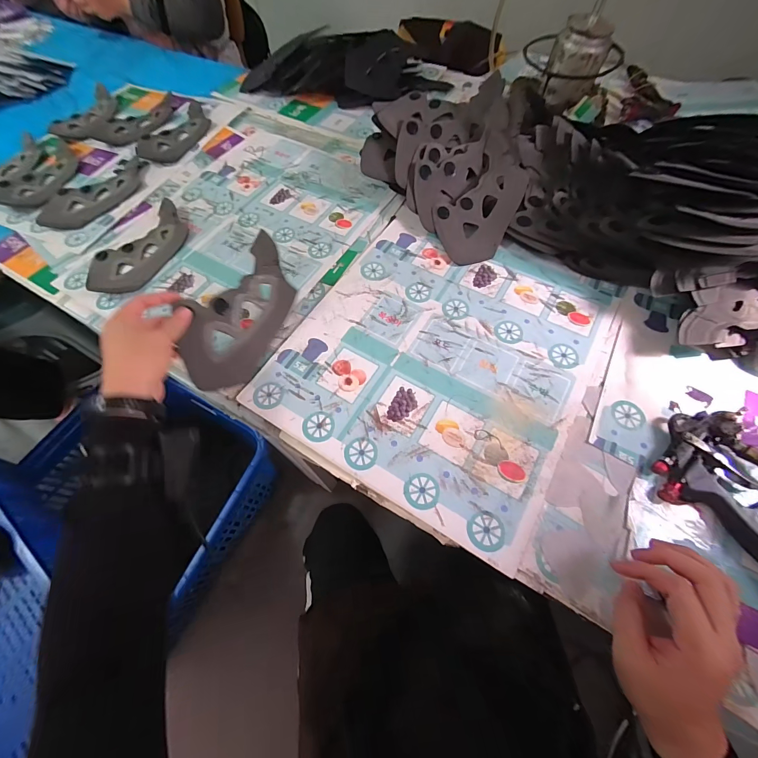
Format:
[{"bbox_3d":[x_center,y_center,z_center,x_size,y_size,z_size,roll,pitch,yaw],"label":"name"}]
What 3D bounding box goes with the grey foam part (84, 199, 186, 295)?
[{"bbox_3d":[-0.408,-0.225,0.582,0.113,0.017,0.208,22,64,12],"label":"grey foam part"}]

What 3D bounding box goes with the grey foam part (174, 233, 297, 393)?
[{"bbox_3d":[-0.185,-0.085,0.468,0.114,0.019,0.207,44,68,-23],"label":"grey foam part"}]

